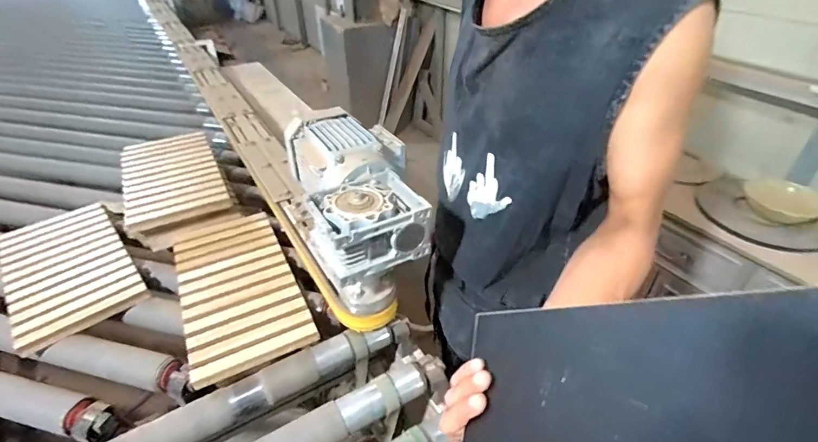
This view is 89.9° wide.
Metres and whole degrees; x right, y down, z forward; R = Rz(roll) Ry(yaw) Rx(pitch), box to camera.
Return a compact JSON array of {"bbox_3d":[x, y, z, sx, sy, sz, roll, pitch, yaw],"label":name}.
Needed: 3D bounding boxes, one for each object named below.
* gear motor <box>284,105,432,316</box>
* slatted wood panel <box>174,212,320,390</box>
[{"bbox_3d":[-0.087,-0.045,0.687,0.177,0.183,0.344,-15,54,-16],"label":"gear motor"},{"bbox_3d":[-0.308,0.110,0.729,0.184,0.019,0.349,-20,41,-21],"label":"slatted wood panel"}]

